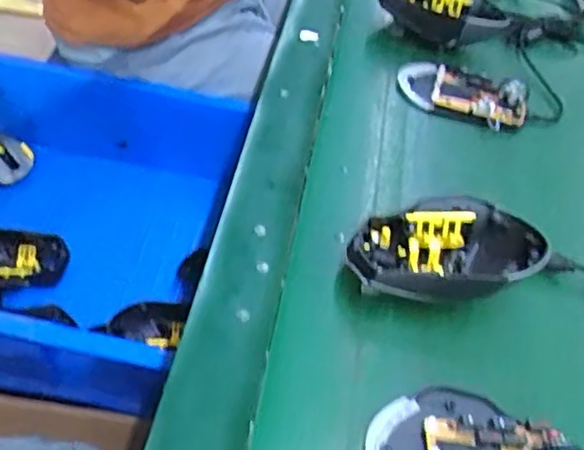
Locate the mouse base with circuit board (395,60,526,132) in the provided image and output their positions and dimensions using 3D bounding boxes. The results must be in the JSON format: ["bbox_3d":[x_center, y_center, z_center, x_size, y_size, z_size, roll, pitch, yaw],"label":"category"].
[{"bbox_3d":[0.145,-0.115,0.548,0.109,0.023,0.053,28,50,15],"label":"mouse base with circuit board"}]

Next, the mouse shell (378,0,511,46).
[{"bbox_3d":[0.142,-0.197,0.611,0.113,0.038,0.060,16,48,5],"label":"mouse shell"}]

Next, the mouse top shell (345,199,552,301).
[{"bbox_3d":[0.095,0.019,0.412,0.118,0.046,0.072,6,48,-3],"label":"mouse top shell"}]

